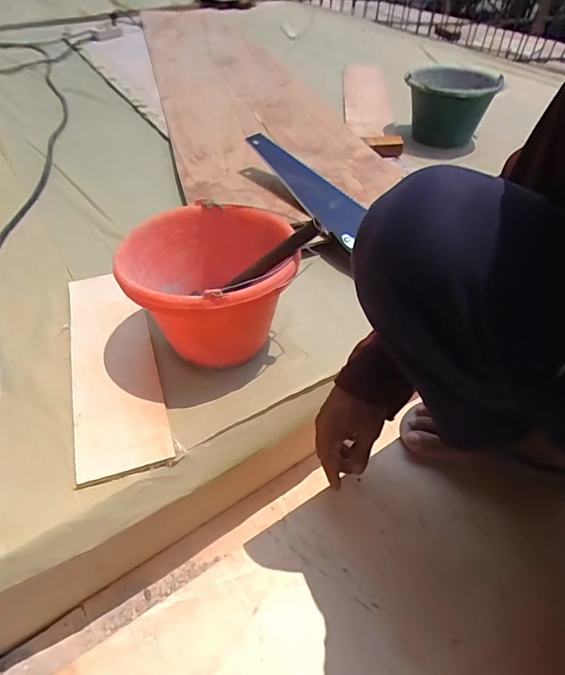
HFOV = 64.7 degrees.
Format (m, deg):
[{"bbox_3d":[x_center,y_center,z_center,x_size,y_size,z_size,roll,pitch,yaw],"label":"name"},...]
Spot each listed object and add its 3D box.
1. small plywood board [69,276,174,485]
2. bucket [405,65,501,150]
[{"bbox_3d":[-0.264,0.026,0.692,0.118,0.018,0.417,-13,47,-15],"label":"small plywood board"},{"bbox_3d":[0.467,-0.657,1.268,0.240,0.155,0.207,21,48,17],"label":"bucket"}]

